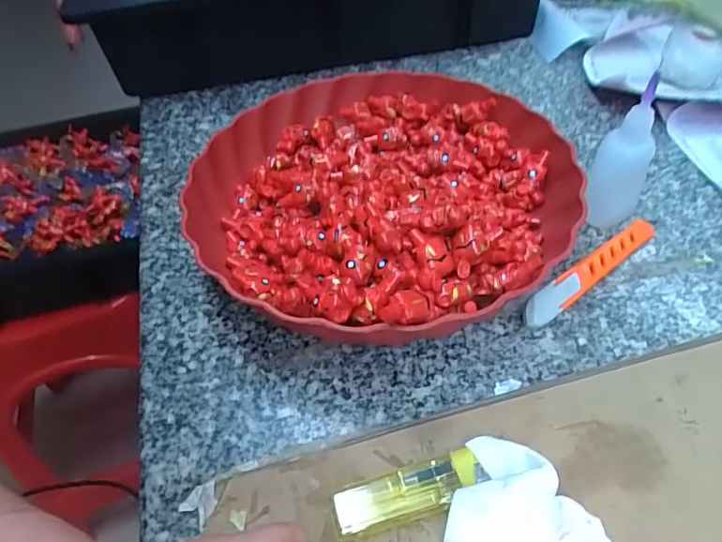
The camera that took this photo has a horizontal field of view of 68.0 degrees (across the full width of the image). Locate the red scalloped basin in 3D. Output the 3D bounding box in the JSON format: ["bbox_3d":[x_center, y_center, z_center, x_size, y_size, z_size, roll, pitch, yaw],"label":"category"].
[{"bbox_3d":[0.013,-0.048,0.353,0.230,0.066,0.235,-3,47,3],"label":"red scalloped basin"}]

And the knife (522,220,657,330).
[{"bbox_3d":[0.144,-0.001,0.332,0.119,0.016,0.015,-31,52,-21],"label":"knife"}]

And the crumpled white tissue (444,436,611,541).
[{"bbox_3d":[0.076,0.107,0.226,0.073,0.024,0.054,20,52,23],"label":"crumpled white tissue"}]

